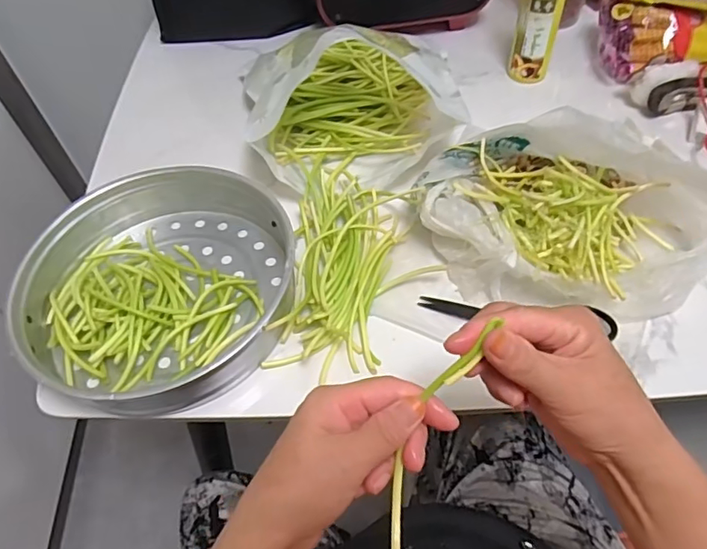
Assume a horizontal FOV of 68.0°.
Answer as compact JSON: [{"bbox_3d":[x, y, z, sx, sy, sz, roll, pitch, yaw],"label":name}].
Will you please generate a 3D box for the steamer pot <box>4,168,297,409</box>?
[{"bbox_3d":[-0.191,0.001,0.521,0.251,0.076,0.247,-2,54,3],"label":"steamer pot"}]

